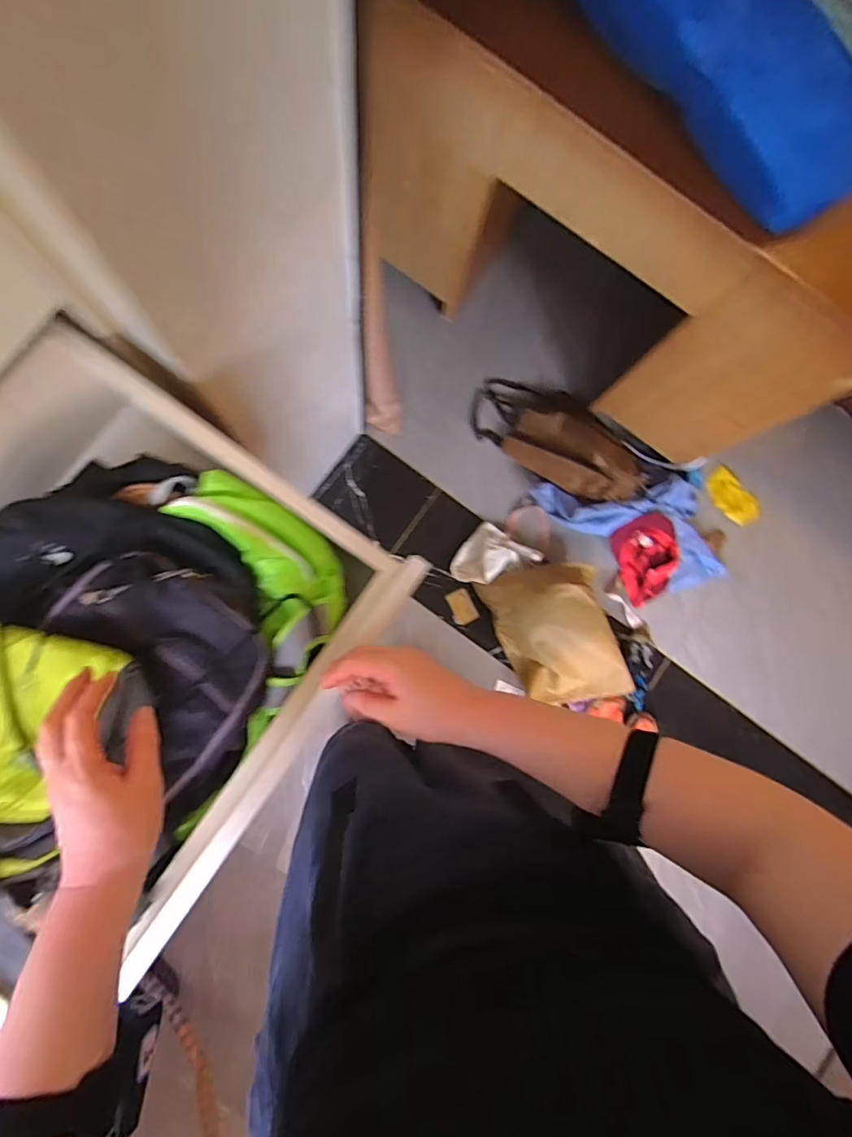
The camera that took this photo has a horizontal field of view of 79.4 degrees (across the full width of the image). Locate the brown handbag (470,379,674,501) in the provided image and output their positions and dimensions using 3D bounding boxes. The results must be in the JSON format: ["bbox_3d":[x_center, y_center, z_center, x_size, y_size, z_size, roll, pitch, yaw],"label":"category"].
[{"bbox_3d":[0.389,-0.352,1.408,0.540,0.130,0.227,34,83,-3],"label":"brown handbag"}]

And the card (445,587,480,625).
[{"bbox_3d":[0.099,0.105,1.398,0.065,0.004,0.093,-24,91,-6],"label":"card"}]

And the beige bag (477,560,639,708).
[{"bbox_3d":[0.342,0.172,1.359,0.287,0.074,0.371,-19,86,8],"label":"beige bag"}]

